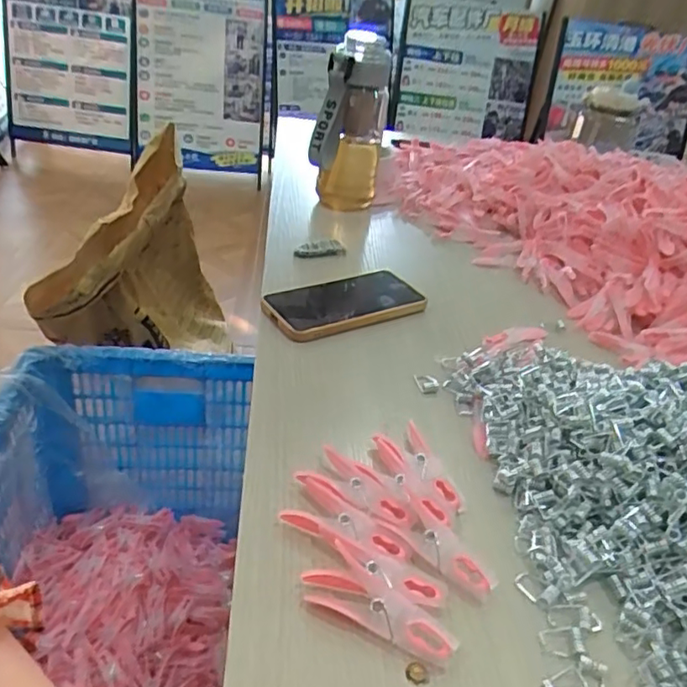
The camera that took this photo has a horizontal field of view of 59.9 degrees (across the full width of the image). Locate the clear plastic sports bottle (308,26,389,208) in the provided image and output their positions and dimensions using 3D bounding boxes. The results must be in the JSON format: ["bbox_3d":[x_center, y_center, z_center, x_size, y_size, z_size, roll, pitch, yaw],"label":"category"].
[{"bbox_3d":[0.008,-0.269,0.752,0.084,0.212,0.086,9,33,0],"label":"clear plastic sports bottle"}]

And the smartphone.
[{"bbox_3d":[0.000,-0.041,0.580,0.153,0.011,0.082,-14,38,-29],"label":"smartphone"}]

